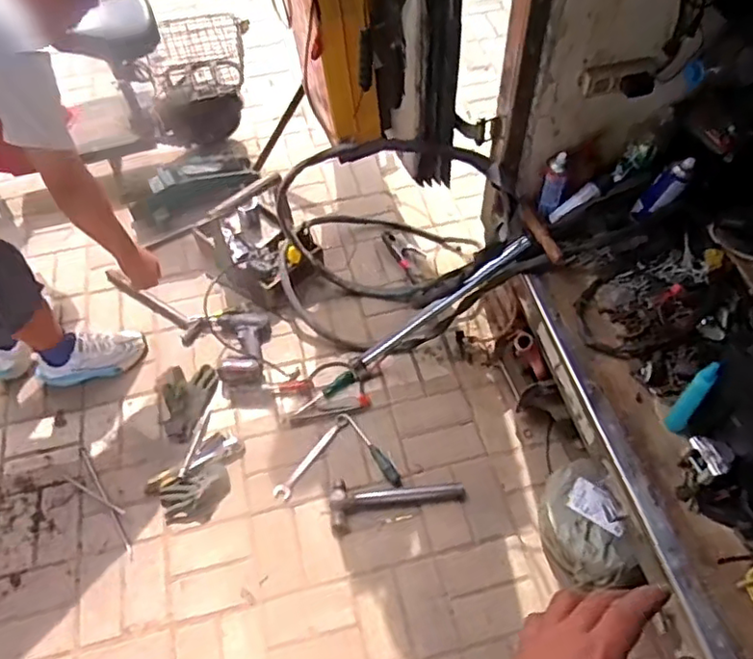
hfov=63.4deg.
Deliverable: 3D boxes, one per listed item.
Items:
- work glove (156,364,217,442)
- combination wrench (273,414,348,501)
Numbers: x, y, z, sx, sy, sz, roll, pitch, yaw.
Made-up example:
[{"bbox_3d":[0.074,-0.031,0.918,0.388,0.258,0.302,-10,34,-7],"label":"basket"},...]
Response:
[{"bbox_3d":[-0.495,0.176,1.615,0.151,0.030,0.222,-18,56,-11],"label":"work glove"},{"bbox_3d":[-0.160,0.316,1.533,0.042,0.006,0.261,30,60,20],"label":"combination wrench"}]

